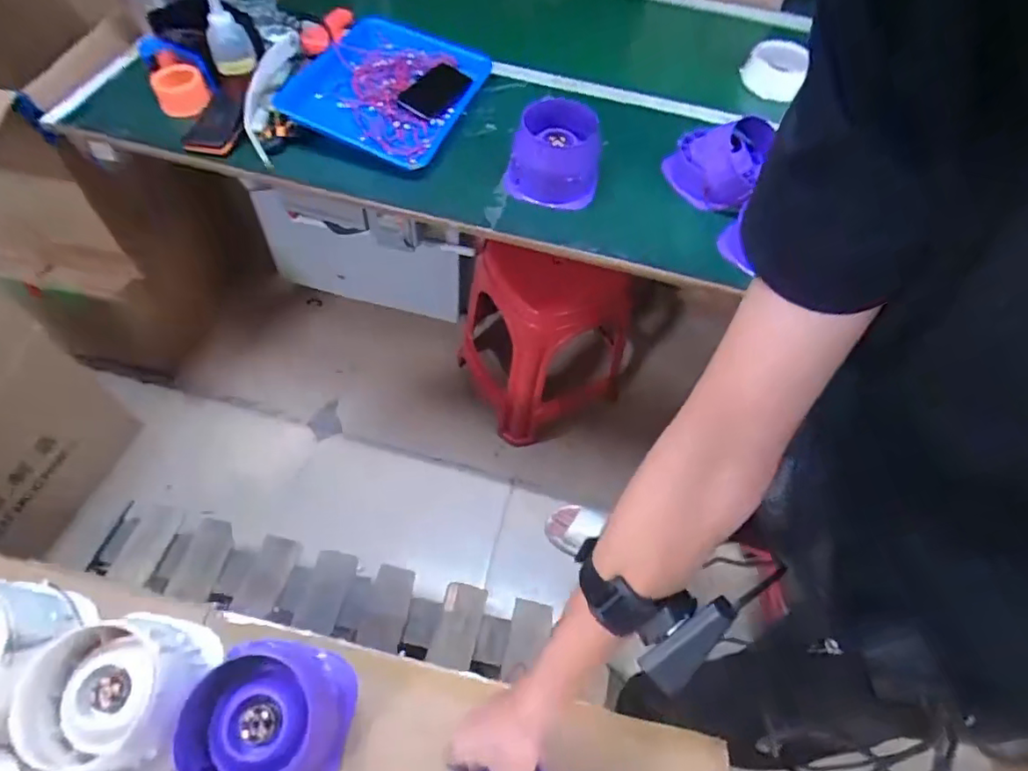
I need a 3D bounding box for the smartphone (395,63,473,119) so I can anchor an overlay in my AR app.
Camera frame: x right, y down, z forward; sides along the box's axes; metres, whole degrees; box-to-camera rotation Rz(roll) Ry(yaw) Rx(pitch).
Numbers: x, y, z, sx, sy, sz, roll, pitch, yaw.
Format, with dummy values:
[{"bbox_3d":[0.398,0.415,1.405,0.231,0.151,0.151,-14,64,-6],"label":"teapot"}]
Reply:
[{"bbox_3d":[-0.135,-0.506,0.985,0.084,0.012,0.134,36,70,8],"label":"smartphone"}]

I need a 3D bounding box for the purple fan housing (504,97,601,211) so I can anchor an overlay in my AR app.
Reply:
[{"bbox_3d":[0.062,-0.347,0.855,0.130,0.110,0.129,8,57,1],"label":"purple fan housing"}]

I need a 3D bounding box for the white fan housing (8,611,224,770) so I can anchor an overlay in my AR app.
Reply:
[{"bbox_3d":[-0.370,0.283,0.534,0.133,0.081,0.141,2,57,-3],"label":"white fan housing"}]

